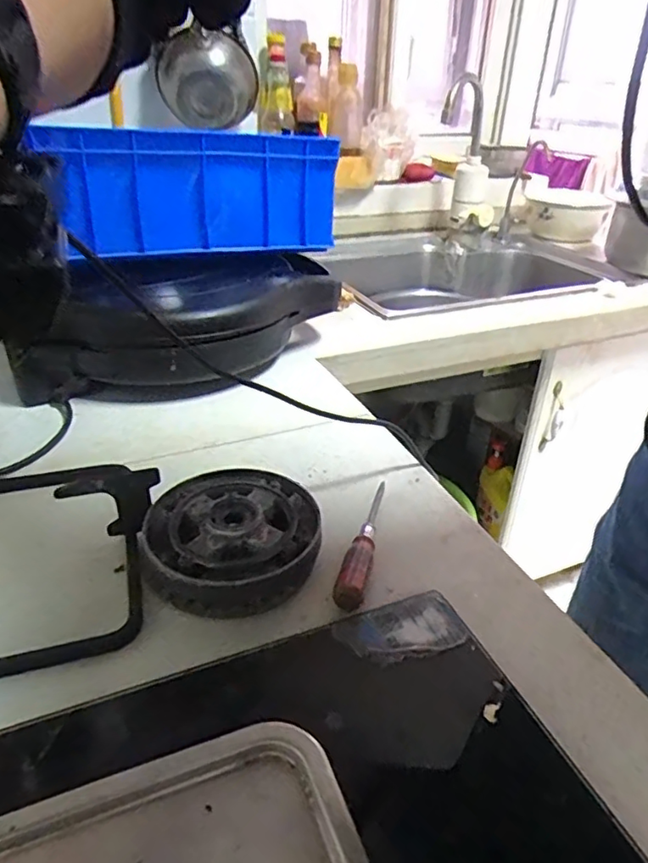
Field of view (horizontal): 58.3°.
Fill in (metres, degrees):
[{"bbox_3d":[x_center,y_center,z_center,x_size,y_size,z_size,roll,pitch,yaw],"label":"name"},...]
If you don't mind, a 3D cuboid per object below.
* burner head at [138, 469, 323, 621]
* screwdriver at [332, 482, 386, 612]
[{"bbox_3d":[-0.066,0.077,0.432,0.123,0.035,0.133,1,31,-1],"label":"burner head"},{"bbox_3d":[0.030,0.079,0.450,0.021,0.020,0.153,7,32,9],"label":"screwdriver"}]

